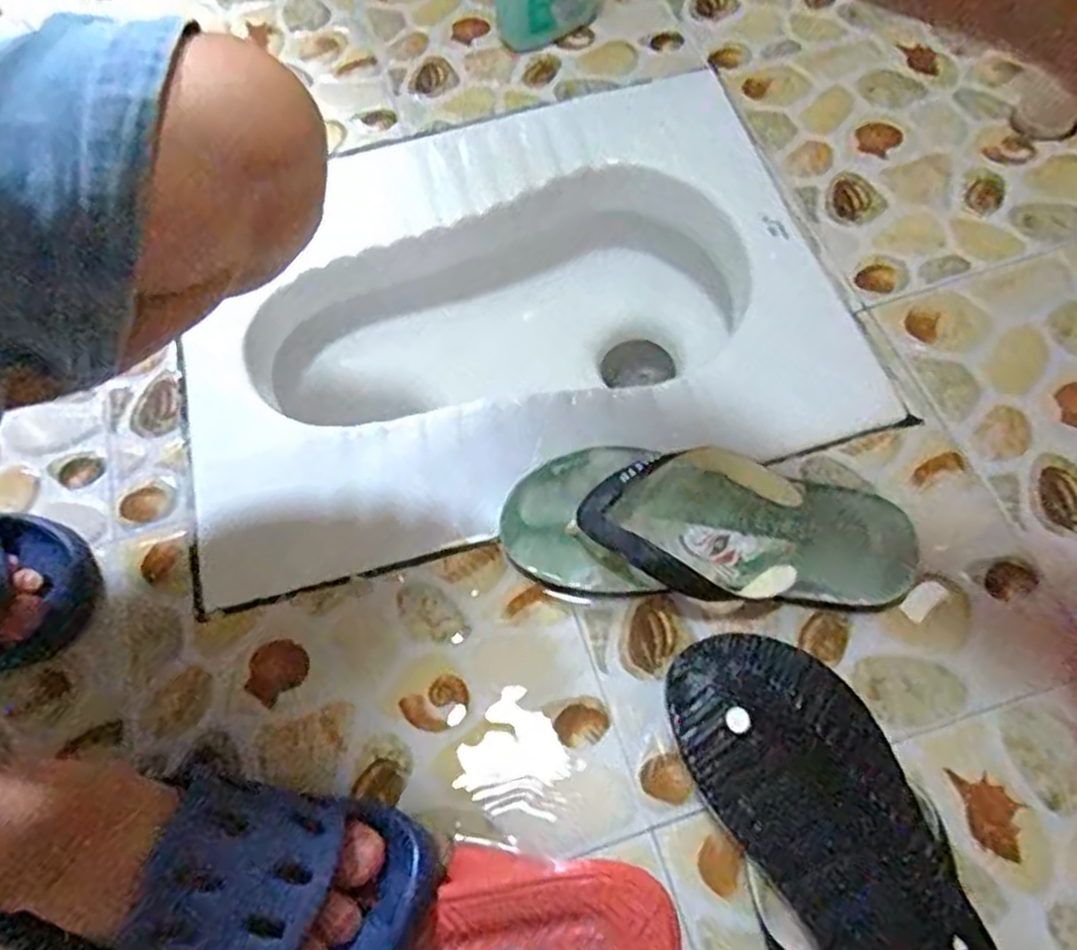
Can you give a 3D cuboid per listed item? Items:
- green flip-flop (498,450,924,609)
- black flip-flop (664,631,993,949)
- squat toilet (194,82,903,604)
[{"bbox_3d":[0.113,0.034,0.527,0.273,0.046,0.113,8,64,8],"label":"green flip-flop"},{"bbox_3d":[0.166,0.212,0.434,0.103,0.045,0.259,-23,64,-8],"label":"black flip-flop"},{"bbox_3d":[-0.027,-0.114,0.719,0.522,0.176,0.417,-15,63,-4],"label":"squat toilet"}]

